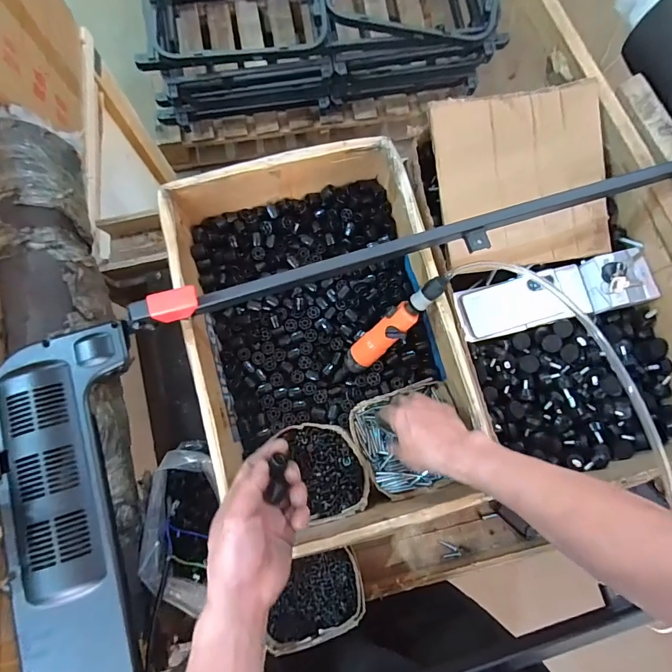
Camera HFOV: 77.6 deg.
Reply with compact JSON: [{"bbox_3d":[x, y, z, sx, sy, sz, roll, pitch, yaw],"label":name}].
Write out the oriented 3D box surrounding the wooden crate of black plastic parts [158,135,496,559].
[{"bbox_3d":[-0.020,-0.006,0.616,0.342,0.142,0.532,-15,80,-4],"label":"wooden crate of black plastic parts"}]

